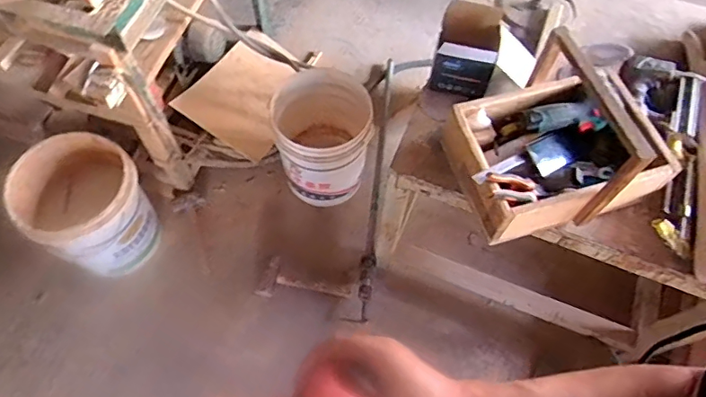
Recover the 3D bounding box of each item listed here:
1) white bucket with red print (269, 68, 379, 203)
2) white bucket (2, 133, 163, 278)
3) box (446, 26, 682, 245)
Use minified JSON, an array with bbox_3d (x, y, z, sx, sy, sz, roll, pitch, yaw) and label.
[{"bbox_3d":[-0.090,-0.182,1.576,0.276,0.315,0.296,0,61,0],"label":"white bucket with red print"},{"bbox_3d":[-0.712,0.037,1.392,0.294,0.332,0.293,0,61,0],"label":"white bucket"},{"bbox_3d":[0.402,-0.123,0.951,0.376,0.242,0.291,-13,62,-7],"label":"box"}]

